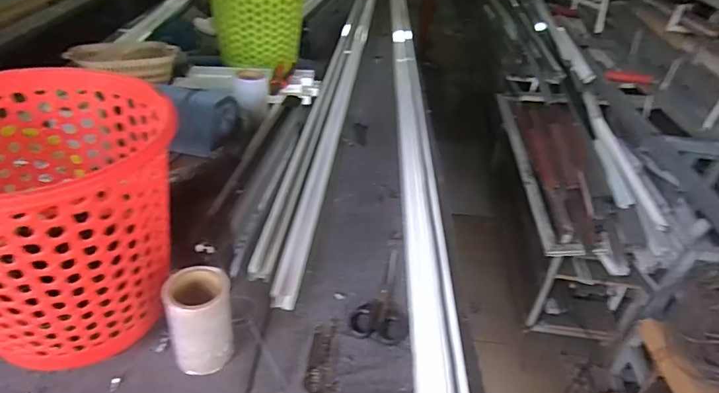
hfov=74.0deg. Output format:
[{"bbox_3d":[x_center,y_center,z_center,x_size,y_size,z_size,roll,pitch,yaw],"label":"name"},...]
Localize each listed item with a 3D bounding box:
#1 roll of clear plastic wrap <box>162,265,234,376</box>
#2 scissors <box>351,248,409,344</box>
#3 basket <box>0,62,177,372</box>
[{"bbox_3d":[-0.169,0.132,0.513,0.062,0.102,0.060,4,36,-3],"label":"roll of clear plastic wrap"},{"bbox_3d":[0.036,0.128,0.641,0.068,0.007,0.166,11,36,6],"label":"scissors"},{"bbox_3d":[-0.312,0.032,0.498,0.234,0.243,0.234,21,38,19],"label":"basket"}]

